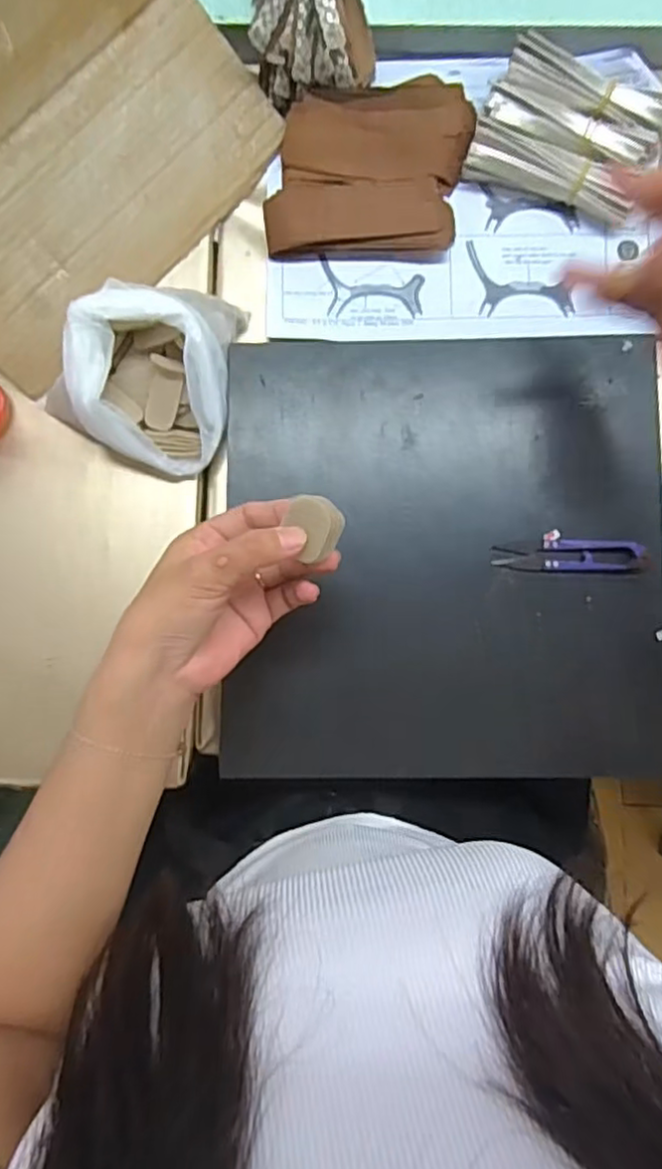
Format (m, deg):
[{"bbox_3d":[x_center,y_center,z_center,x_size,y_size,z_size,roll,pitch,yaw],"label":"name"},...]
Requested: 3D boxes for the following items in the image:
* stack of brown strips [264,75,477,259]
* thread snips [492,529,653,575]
[{"bbox_3d":[0.027,-0.303,0.472,0.141,0.027,0.113,2,87,1],"label":"stack of brown strips"},{"bbox_3d":[0.163,-0.021,0.436,0.102,0.007,0.026,2,85,1],"label":"thread snips"}]

